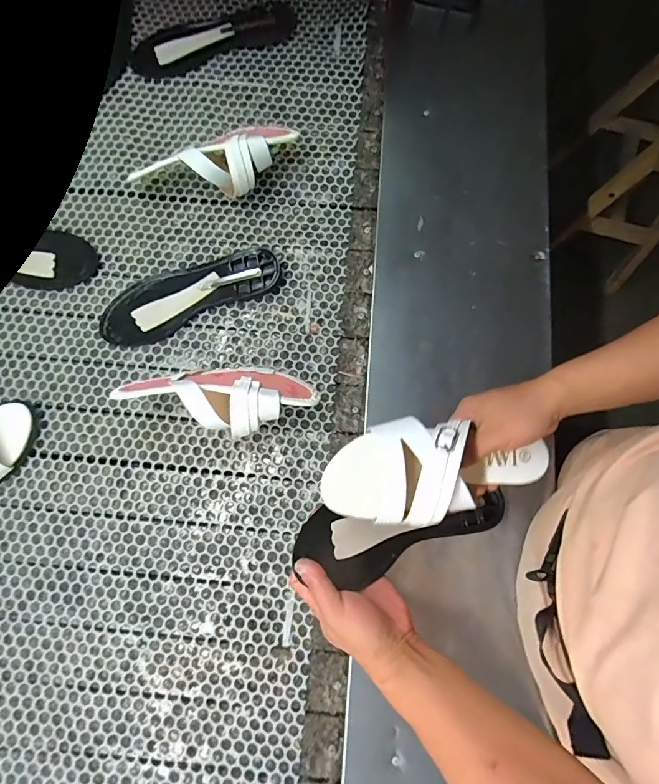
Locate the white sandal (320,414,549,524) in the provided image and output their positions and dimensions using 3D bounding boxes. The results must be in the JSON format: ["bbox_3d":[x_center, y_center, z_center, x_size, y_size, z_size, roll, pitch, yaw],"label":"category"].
[{"bbox_3d":[0.112,0.072,0.390,0.230,0.058,0.092,-2,79,-11],"label":"white sandal"}]

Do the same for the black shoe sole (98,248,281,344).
[{"bbox_3d":[-0.194,-0.135,0.563,0.252,0.020,0.080,-20,80,-4],"label":"black shoe sole"}]

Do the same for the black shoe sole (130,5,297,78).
[{"bbox_3d":[-0.183,-0.558,0.639,0.259,0.016,0.081,-19,80,-4],"label":"black shoe sole"}]

